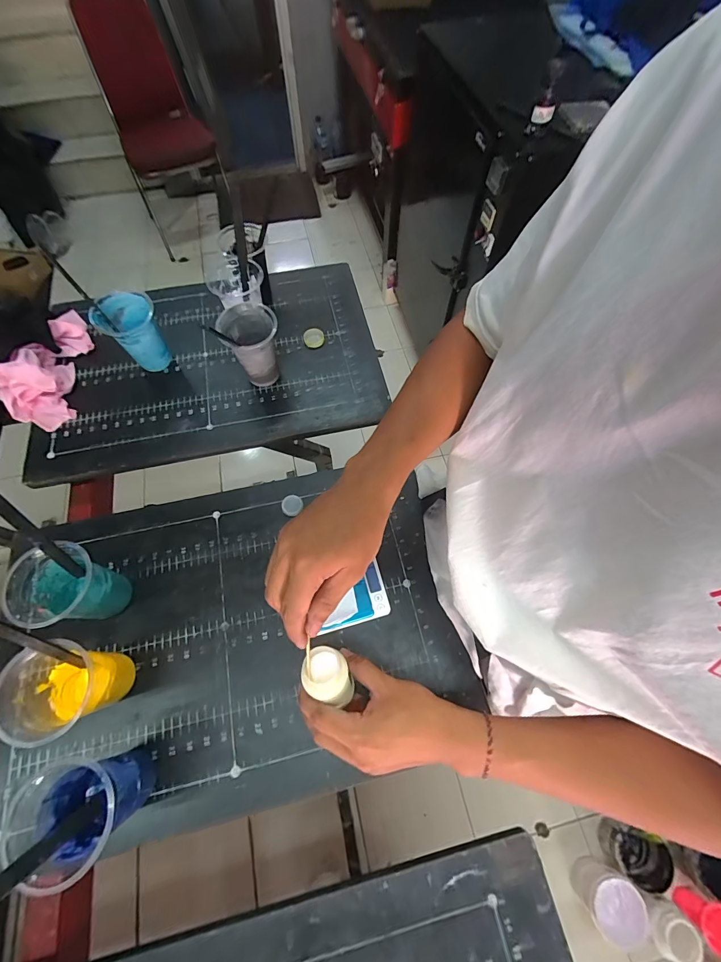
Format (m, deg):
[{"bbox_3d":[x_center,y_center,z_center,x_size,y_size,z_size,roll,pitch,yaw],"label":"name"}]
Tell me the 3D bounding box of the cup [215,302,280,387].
[{"bbox_3d":[-0.171,-0.212,0.610,0.082,0.121,0.091,-30,69,-13],"label":"cup"}]

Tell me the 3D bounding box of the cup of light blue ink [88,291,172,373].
[{"bbox_3d":[-0.379,-0.247,0.628,0.085,0.116,0.095,-27,68,-12],"label":"cup of light blue ink"}]

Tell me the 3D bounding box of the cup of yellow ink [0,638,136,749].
[{"bbox_3d":[-0.329,0.228,0.409,0.093,0.116,0.110,34,69,14],"label":"cup of yellow ink"}]

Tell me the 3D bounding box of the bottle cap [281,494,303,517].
[{"bbox_3d":[-0.103,0.036,0.559,0.029,0.008,0.032,14,66,6],"label":"bottle cap"}]

